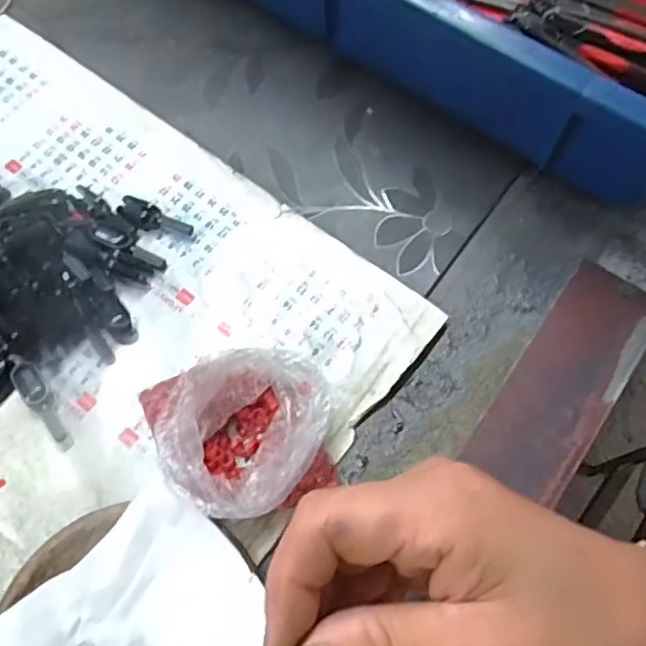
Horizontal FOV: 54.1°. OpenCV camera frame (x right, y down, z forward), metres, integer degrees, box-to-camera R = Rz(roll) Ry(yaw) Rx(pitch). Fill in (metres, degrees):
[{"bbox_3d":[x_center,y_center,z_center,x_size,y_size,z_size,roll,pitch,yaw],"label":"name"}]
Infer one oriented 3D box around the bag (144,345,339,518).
[{"bbox_3d":[-0.037,0.050,0.283,0.086,0.041,0.074,-13,69,-5],"label":"bag"}]

